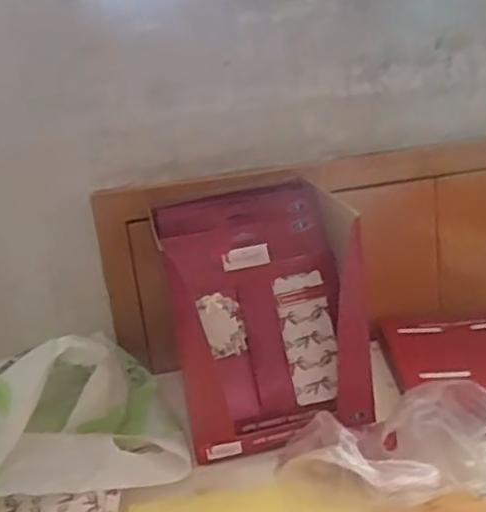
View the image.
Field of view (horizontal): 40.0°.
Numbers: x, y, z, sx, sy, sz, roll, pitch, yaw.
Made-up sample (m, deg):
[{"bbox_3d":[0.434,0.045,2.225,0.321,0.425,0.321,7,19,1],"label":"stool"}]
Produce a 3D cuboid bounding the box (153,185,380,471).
[{"bbox_3d":[0.016,0.060,0.785,0.203,0.231,0.227,-10,16,-10],"label":"box"}]

